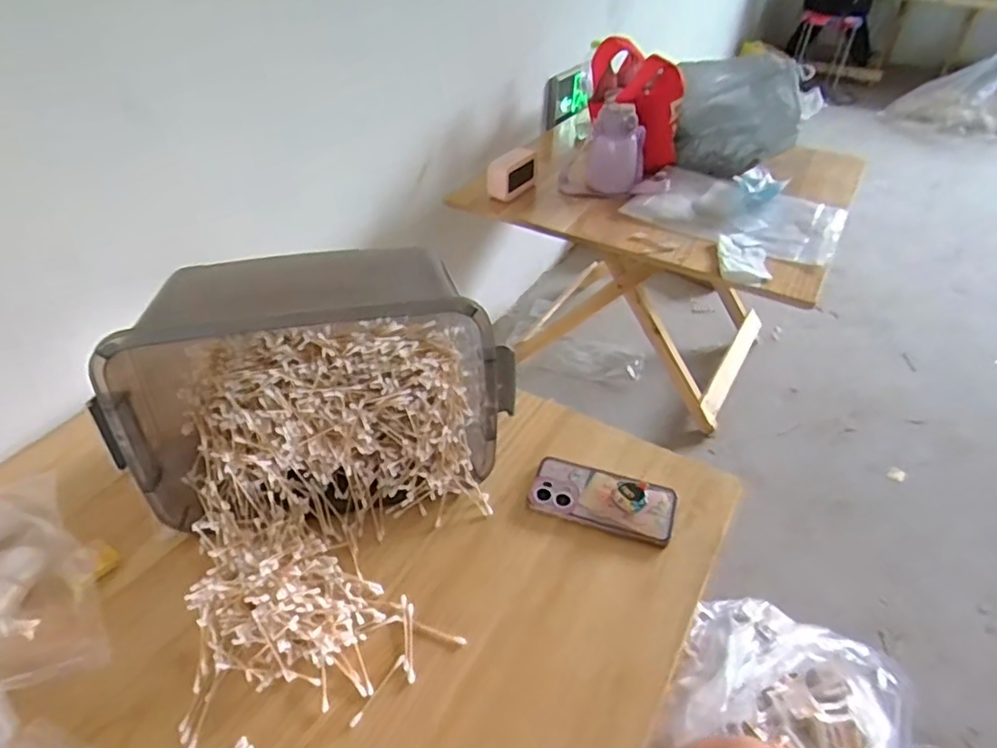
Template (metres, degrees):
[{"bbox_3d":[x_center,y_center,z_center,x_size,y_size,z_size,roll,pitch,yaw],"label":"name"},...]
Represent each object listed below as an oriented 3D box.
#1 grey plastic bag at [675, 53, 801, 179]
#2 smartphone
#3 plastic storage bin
[{"bbox_3d":[0.561,-0.605,1.458,0.213,0.243,0.228,-8,41,-10],"label":"grey plastic bag"},{"bbox_3d":[0.119,0.140,0.710,0.162,0.014,0.080,14,42,15],"label":"smartphone"},{"bbox_3d":[-0.196,0.007,0.696,0.406,0.233,0.218,-6,42,-8],"label":"plastic storage bin"}]

